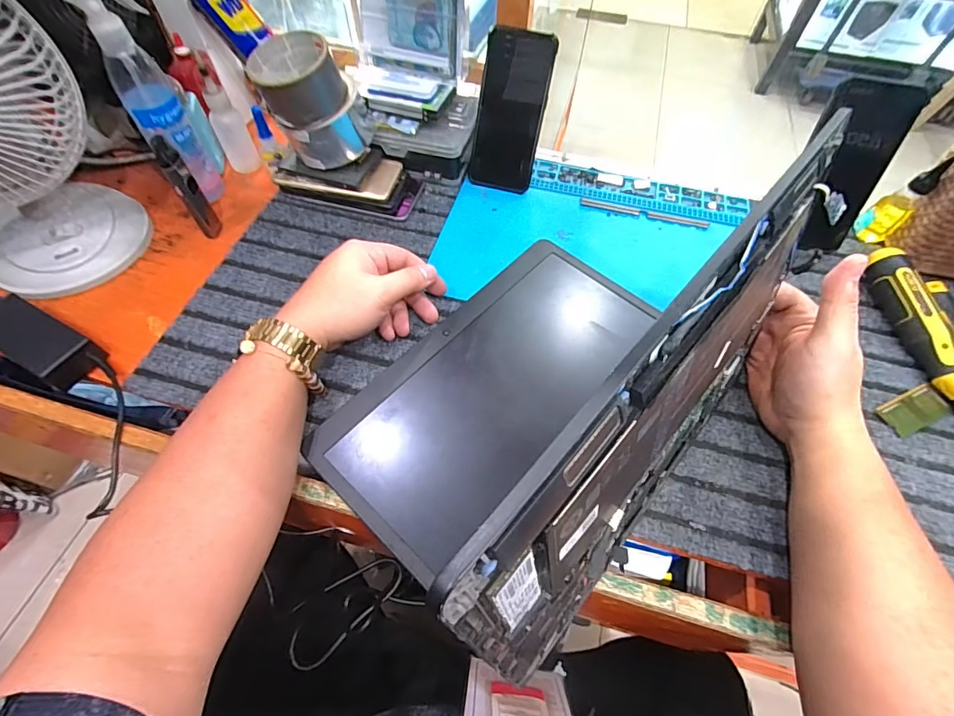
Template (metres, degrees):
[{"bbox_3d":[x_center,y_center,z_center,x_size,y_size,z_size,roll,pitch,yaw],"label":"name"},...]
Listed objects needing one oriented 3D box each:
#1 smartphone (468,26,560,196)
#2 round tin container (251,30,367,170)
[{"bbox_3d":[0.038,-0.279,0.505,0.076,0.159,0.010,15,27,8],"label":"smartphone"},{"bbox_3d":[-0.179,-0.273,0.473,0.088,0.102,0.084,1,57,-1],"label":"round tin container"}]

